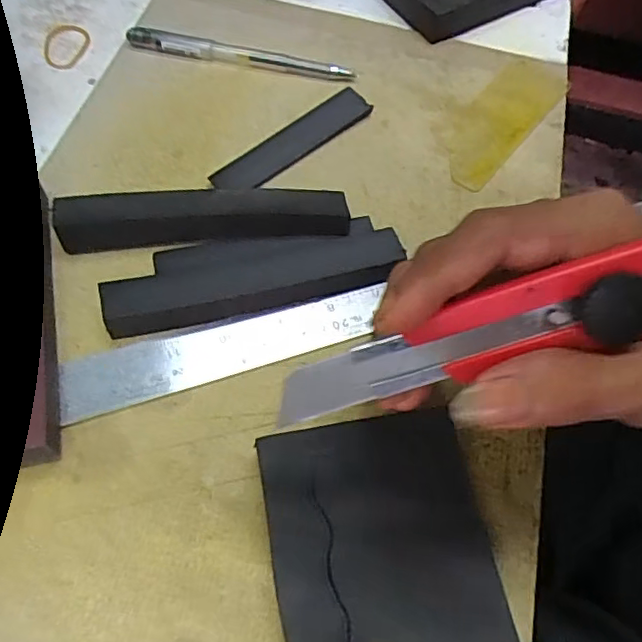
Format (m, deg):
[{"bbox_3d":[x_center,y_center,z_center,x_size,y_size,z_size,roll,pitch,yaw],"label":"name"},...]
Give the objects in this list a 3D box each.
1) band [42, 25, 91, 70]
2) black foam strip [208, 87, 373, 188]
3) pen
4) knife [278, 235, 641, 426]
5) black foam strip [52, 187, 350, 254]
[{"bbox_3d":[-0.165,-0.178,0.384,0.027,0.004,0.045,3,60,-2],"label":"band"},{"bbox_3d":[-0.016,-0.104,0.347,0.107,0.008,0.023,-37,69,-22],"label":"black foam strip"},{"bbox_3d":[-0.051,-0.169,0.381,0.144,0.011,0.014,10,60,2],"label":"pen"},{"bbox_3d":[0.068,-0.002,0.180,0.167,0.019,0.022,-17,61,7],"label":"knife"},{"bbox_3d":[-0.059,-0.053,0.305,0.143,0.021,0.027,-2,60,-6],"label":"black foam strip"}]

